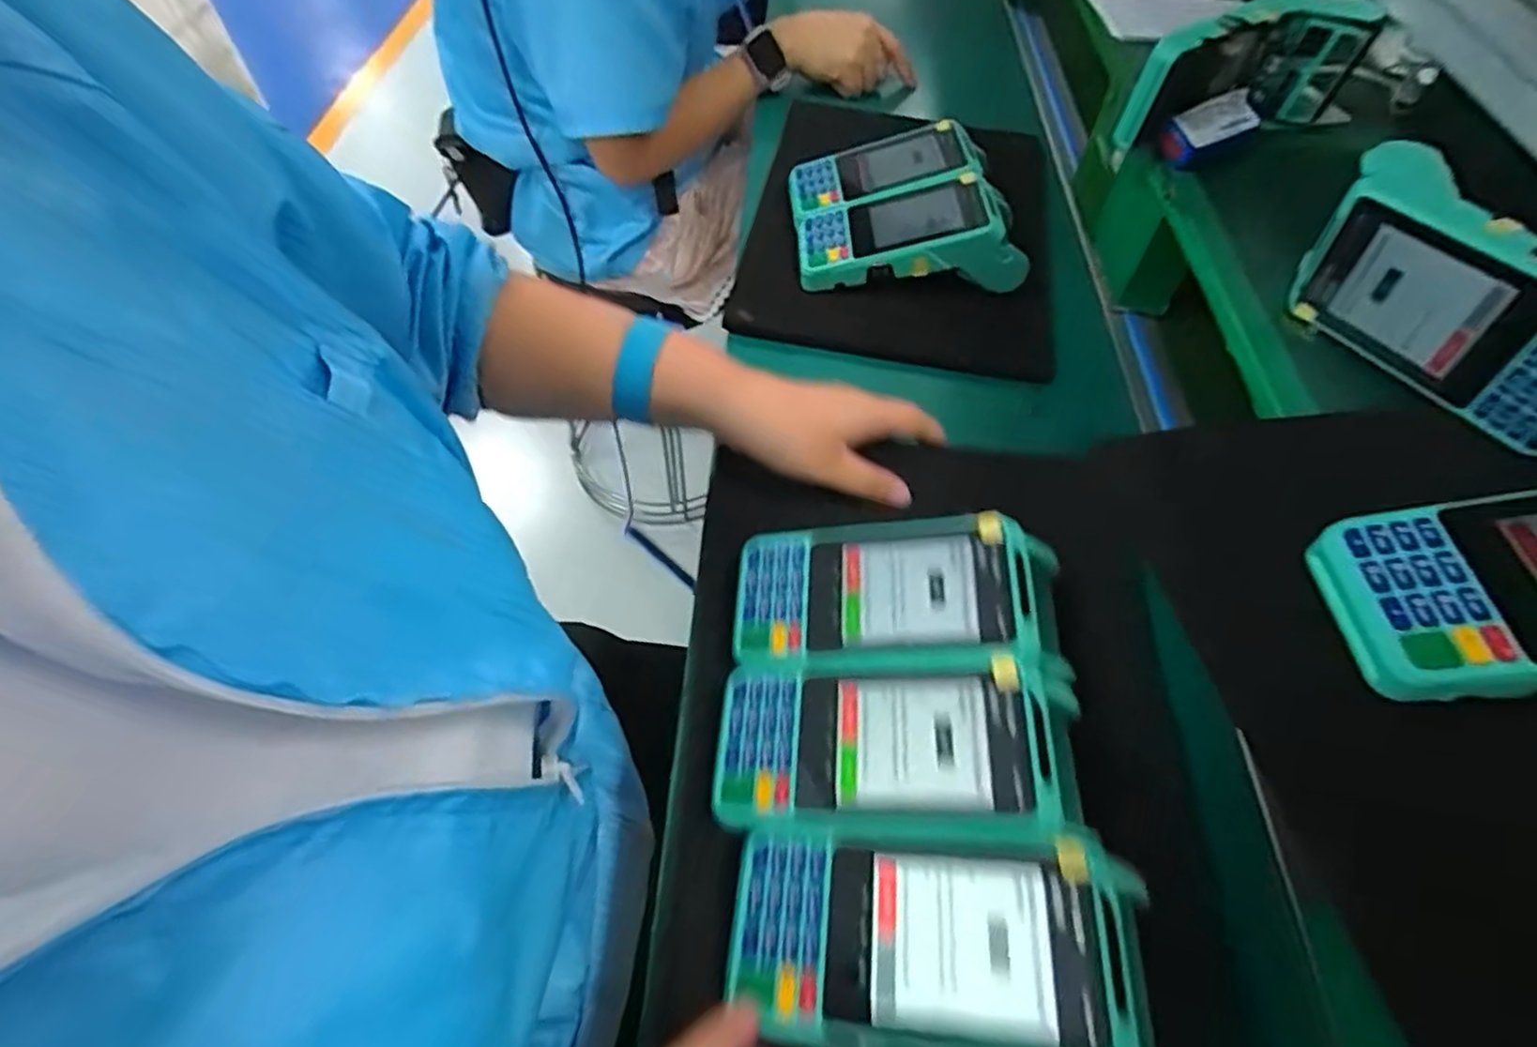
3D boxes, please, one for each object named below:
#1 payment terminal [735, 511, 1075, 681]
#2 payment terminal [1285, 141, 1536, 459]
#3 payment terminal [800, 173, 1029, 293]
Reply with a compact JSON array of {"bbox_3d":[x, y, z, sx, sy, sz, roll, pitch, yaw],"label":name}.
[{"bbox_3d":[0.062,0.039,0.370,0.157,0.029,0.074,-4,52,14],"label":"payment terminal"},{"bbox_3d":[0.338,-0.110,0.354,0.056,0.077,0.161,-22,58,-18],"label":"payment terminal"},{"bbox_3d":[0.108,-0.223,0.550,0.162,0.055,0.074,4,54,0],"label":"payment terminal"}]

